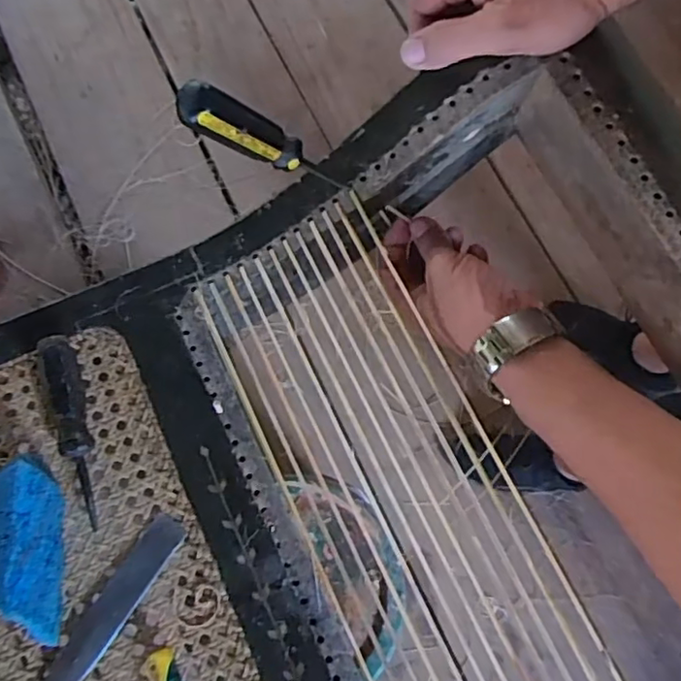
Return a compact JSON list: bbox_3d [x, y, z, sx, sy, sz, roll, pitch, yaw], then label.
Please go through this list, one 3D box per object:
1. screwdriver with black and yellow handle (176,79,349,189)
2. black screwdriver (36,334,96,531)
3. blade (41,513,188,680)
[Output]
[{"bbox_3d":[-0.036,-0.110,0.344,0.019,0.133,0.020,-25,73,28],"label":"screwdriver with black and yellow handle"},{"bbox_3d":[-0.178,0.057,0.407,0.019,0.027,0.126,-18,75,-5],"label":"black screwdriver"},{"bbox_3d":[-0.150,0.175,0.386,0.024,0.004,0.139,33,73,7],"label":"blade"}]

